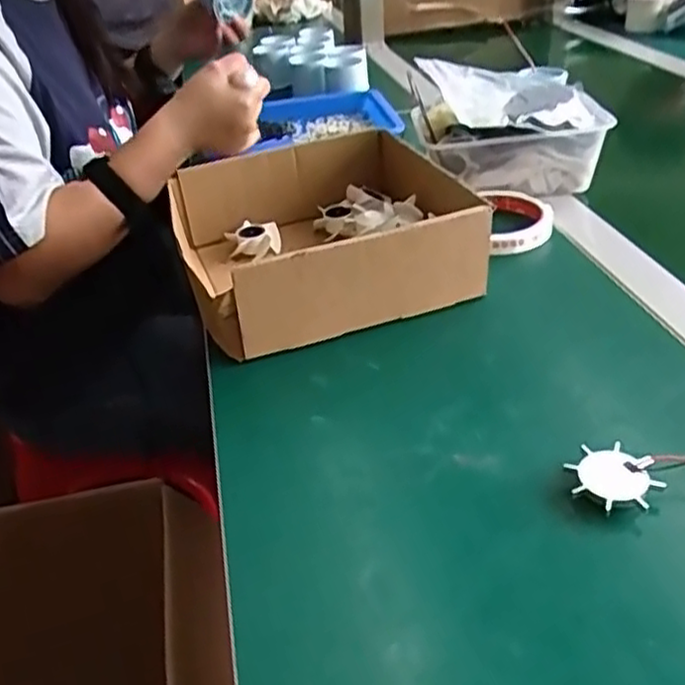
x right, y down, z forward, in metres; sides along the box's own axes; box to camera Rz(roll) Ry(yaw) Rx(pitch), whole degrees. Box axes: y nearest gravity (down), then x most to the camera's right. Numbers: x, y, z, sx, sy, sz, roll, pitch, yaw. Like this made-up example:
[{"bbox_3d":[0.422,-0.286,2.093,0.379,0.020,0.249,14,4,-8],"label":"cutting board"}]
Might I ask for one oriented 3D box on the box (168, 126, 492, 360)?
[{"bbox_3d":[-0.020,-0.086,0.554,0.199,0.073,0.219,-13,35,-11],"label":"box"}]

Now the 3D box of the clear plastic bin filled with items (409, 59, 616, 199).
[{"bbox_3d":[0.151,-0.191,0.648,0.167,0.100,0.110,-16,35,-15],"label":"clear plastic bin filled with items"}]

